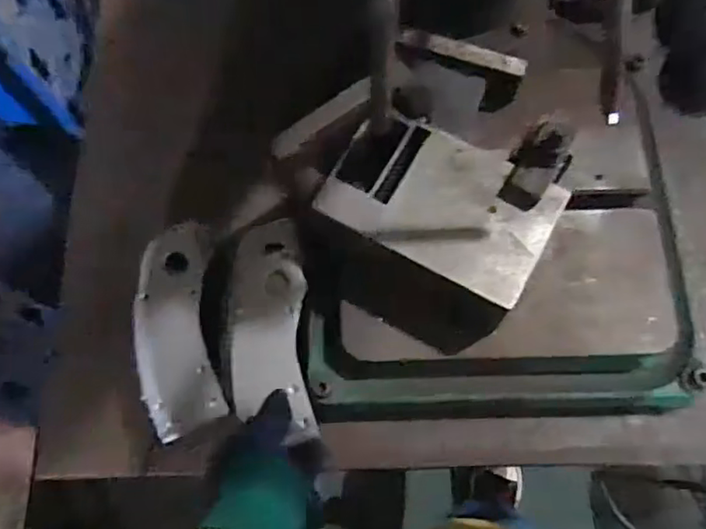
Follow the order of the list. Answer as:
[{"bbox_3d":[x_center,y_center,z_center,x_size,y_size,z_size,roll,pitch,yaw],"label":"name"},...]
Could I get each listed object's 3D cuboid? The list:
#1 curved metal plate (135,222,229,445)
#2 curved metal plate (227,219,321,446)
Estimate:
[{"bbox_3d":[-0.158,0.057,0.549,0.070,0.034,0.180,-8,72,0],"label":"curved metal plate"},{"bbox_3d":[-0.076,0.055,0.556,0.071,0.017,0.192,-5,76,1],"label":"curved metal plate"}]

